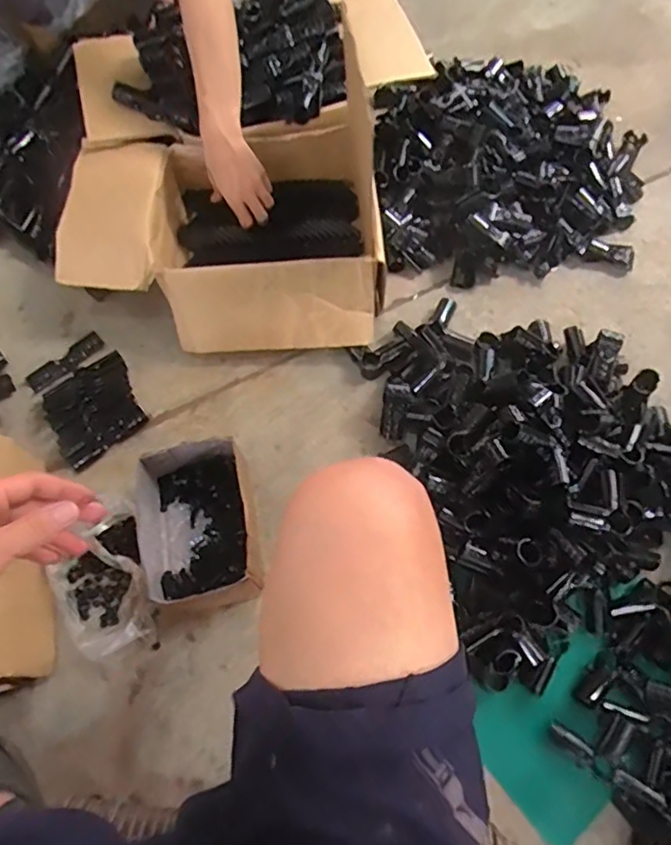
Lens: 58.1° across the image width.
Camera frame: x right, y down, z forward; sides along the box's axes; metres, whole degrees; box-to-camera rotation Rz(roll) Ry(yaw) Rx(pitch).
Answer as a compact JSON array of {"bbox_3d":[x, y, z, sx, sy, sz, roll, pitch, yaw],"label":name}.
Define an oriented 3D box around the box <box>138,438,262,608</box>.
[{"bbox_3d":[-0.186,0.138,0.805,0.154,0.088,0.201,-11,66,-5],"label":"box"}]

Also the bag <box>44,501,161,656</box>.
[{"bbox_3d":[-0.310,0.207,0.795,0.119,0.065,0.185,-15,66,-4],"label":"bag"}]

